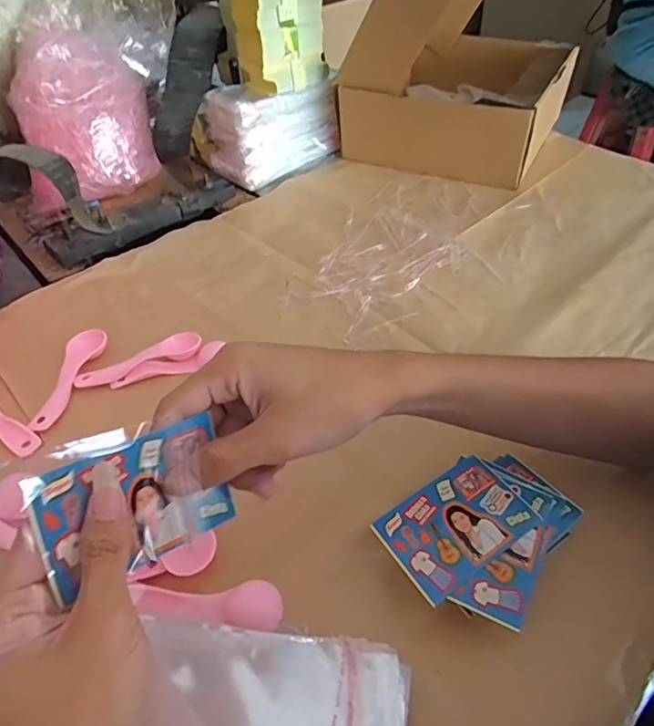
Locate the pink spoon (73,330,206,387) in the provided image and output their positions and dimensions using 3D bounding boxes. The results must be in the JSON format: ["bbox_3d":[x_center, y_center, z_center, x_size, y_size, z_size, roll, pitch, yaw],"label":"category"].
[{"bbox_3d":[-0.168,-0.001,0.458,0.112,0.012,0.028,-22,50,-16],"label":"pink spoon"}]

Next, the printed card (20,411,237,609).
[{"bbox_3d":[-0.090,0.066,0.245,0.089,0.058,0.006,-20,10,-41],"label":"printed card"}]

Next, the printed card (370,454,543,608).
[{"bbox_3d":[0.082,0.101,0.323,0.089,0.004,0.060,-28,52,-20],"label":"printed card"}]

